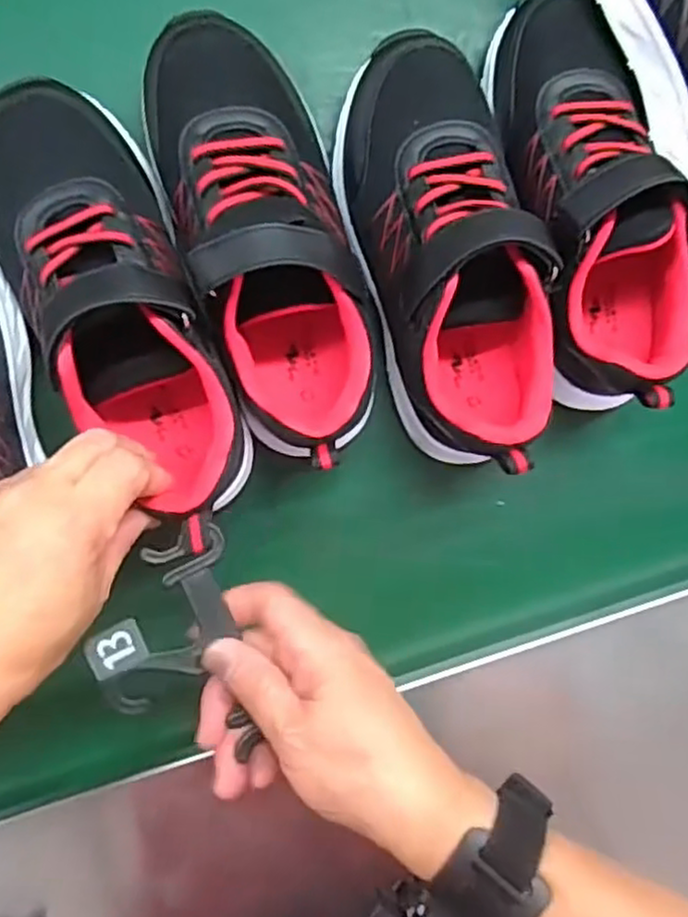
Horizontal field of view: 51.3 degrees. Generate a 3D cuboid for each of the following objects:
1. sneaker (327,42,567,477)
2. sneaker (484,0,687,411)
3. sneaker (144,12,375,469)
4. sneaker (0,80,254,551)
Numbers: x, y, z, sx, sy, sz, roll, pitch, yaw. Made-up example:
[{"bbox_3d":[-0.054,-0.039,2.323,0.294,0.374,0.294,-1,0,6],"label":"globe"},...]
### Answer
[{"bbox_3d":[0.051,-0.100,0.348,0.075,0.075,0.197,-16,97,-4],"label":"sneaker"},{"bbox_3d":[0.122,-0.127,0.364,0.077,0.093,0.208,-17,97,-4],"label":"sneaker"},{"bbox_3d":[-0.036,-0.105,0.344,0.073,0.092,0.196,-19,97,-4],"label":"sneaker"},{"bbox_3d":[-0.105,-0.074,0.325,0.073,0.071,0.196,-24,94,-3],"label":"sneaker"}]

